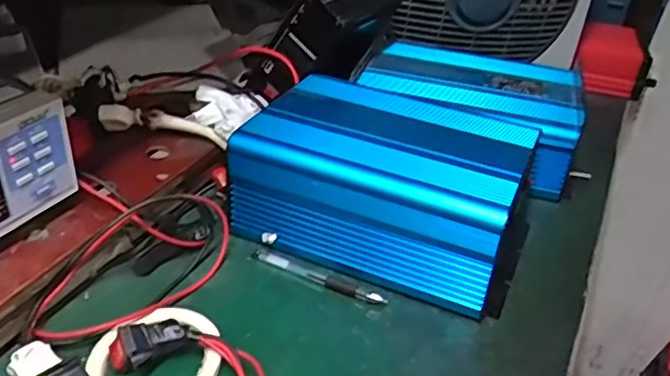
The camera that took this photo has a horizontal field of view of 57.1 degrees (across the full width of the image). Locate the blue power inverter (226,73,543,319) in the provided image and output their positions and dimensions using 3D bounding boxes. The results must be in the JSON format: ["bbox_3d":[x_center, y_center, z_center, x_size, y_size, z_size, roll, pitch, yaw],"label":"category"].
[{"bbox_3d":[0.052,-0.005,0.608,0.262,0.119,0.174,20,36,17],"label":"blue power inverter"}]

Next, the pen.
[{"bbox_3d":[-0.015,0.079,0.565,0.134,0.011,0.015,22,37,19],"label":"pen"}]

